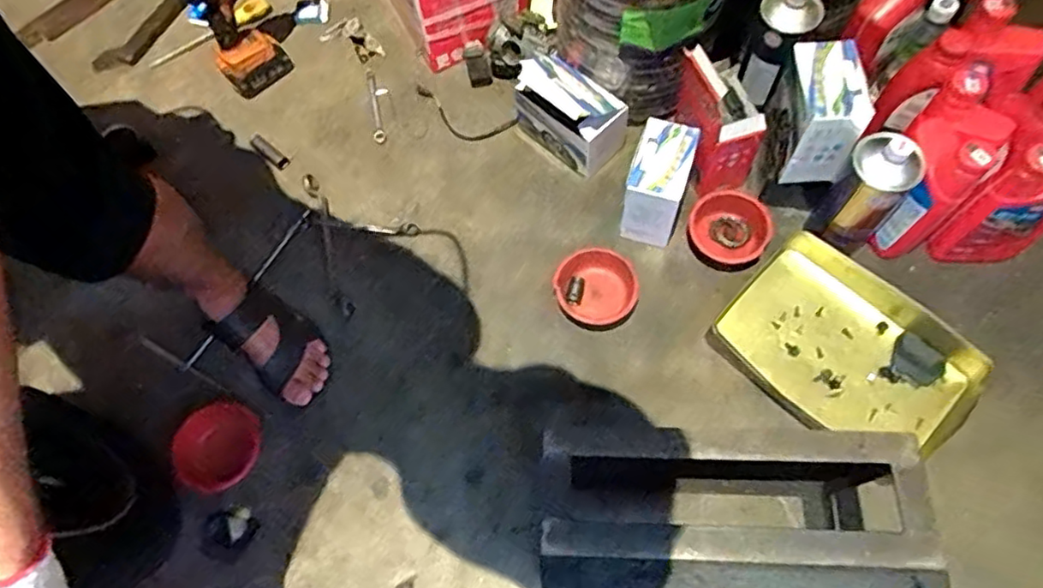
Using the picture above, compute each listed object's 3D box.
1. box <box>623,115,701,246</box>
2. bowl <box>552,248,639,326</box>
[{"bbox_3d":[0.198,-0.164,0.930,0.082,0.121,0.136,13,68,10],"label":"box"},{"bbox_3d":[0.108,-0.009,0.933,0.109,0.054,0.123,-37,70,-13],"label":"bowl"}]

